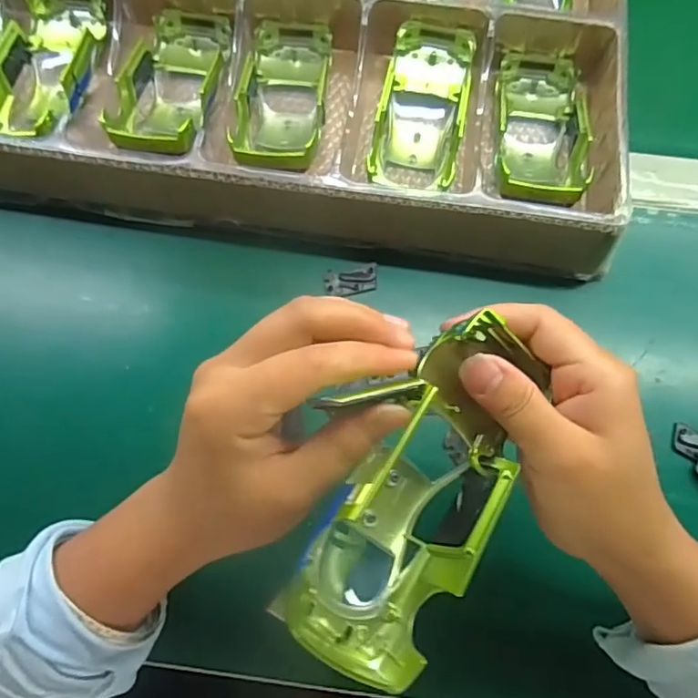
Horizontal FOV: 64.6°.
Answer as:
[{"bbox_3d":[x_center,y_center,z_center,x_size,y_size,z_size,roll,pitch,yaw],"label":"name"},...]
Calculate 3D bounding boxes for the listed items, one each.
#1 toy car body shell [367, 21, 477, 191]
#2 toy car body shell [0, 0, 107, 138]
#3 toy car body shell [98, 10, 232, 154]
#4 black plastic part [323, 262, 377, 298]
[{"bbox_3d":[0.048,-0.157,0.360,0.053,0.030,0.112,10,72,4],"label":"toy car body shell"},{"bbox_3d":[-0.201,-0.185,0.366,0.062,0.042,0.135,2,71,1],"label":"toy car body shell"},{"bbox_3d":[-0.114,-0.172,0.365,0.060,0.035,0.138,3,57,1],"label":"toy car body shell"},{"bbox_3d":[0.002,-0.042,0.344,0.033,0.005,0.017,-10,71,-3],"label":"black plastic part"}]

